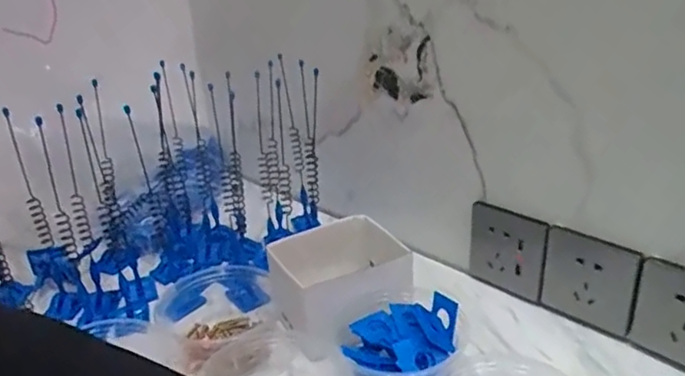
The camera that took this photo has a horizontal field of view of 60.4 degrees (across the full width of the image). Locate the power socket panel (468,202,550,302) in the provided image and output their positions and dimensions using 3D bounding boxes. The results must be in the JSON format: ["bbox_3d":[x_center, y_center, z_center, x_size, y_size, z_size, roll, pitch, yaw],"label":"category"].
[{"bbox_3d":[0.168,0.064,0.604,0.083,0.084,0.013,21,35,40],"label":"power socket panel"}]

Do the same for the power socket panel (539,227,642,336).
[{"bbox_3d":[0.230,0.088,0.551,0.083,0.085,0.008,20,34,39],"label":"power socket panel"}]

